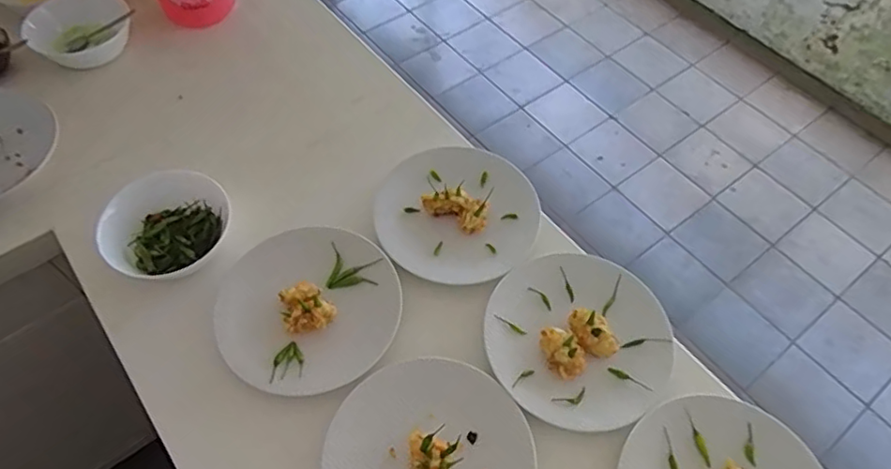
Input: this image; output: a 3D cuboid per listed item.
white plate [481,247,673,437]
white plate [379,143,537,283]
[{"bbox_3d":[0.145,0.105,0.644,0.191,0.022,0.203,-4,58,-4],"label":"white plate"},{"bbox_3d":[0.017,-0.031,0.727,0.188,0.026,0.199,1,58,-1],"label":"white plate"}]

